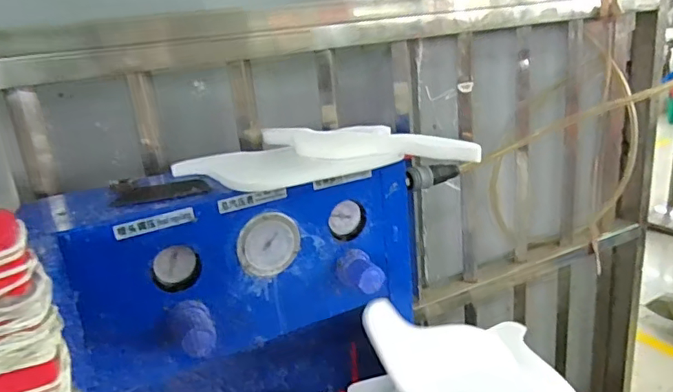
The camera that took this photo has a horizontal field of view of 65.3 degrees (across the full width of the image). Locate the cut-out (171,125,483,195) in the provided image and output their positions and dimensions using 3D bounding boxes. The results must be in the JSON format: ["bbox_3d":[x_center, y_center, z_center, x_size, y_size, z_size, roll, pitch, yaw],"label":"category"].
[{"bbox_3d":[-0.015,-0.039,0.493,0.266,0.034,0.091,-6,20,-3],"label":"cut-out"}]

